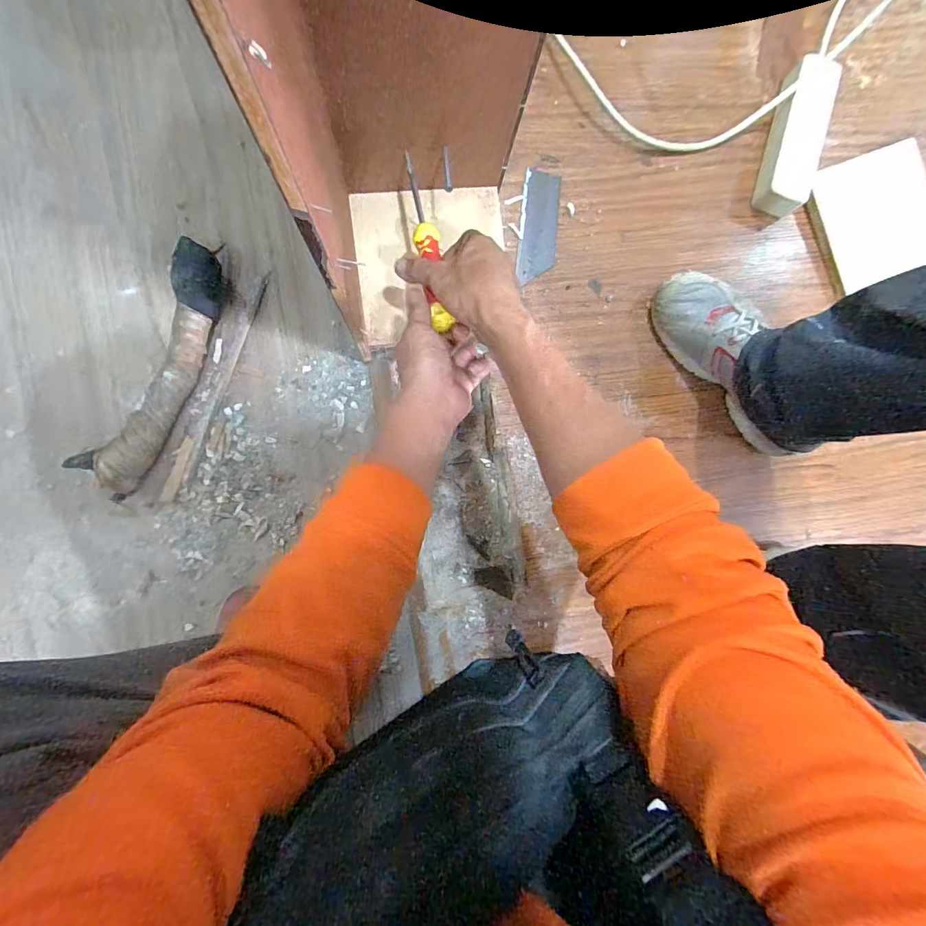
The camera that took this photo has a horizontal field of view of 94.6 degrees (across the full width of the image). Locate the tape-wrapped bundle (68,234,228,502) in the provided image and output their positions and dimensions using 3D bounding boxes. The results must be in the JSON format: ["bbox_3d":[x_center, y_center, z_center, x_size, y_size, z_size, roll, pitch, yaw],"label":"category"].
[{"bbox_3d":[-0.360,-0.110,0.512,0.071,0.044,0.310,26,86,-5],"label":"tape-wrapped bundle"}]

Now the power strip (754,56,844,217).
[{"bbox_3d":[0.454,-0.446,0.585,0.063,0.048,0.203,15,88,-6],"label":"power strip"}]

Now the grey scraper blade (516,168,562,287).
[{"bbox_3d":[0.104,-0.321,0.583,0.051,0.005,0.141,5,92,-6],"label":"grey scraper blade"}]

